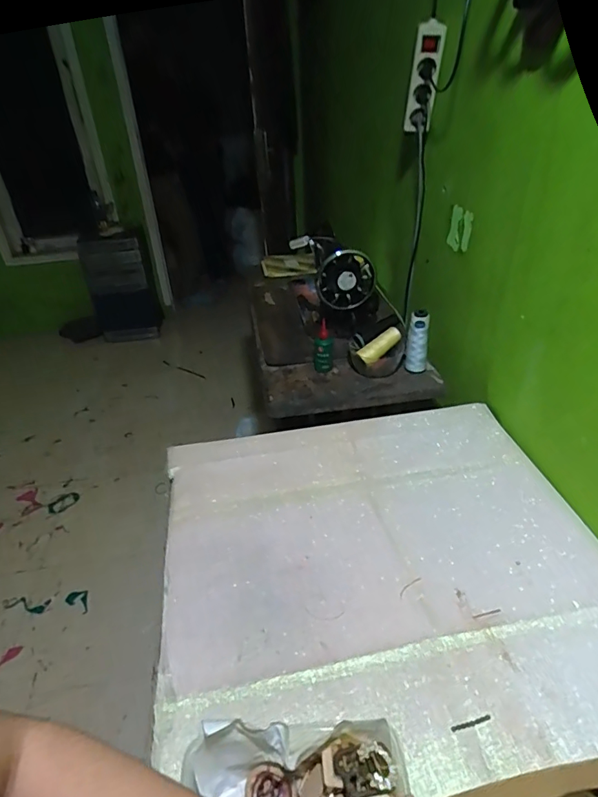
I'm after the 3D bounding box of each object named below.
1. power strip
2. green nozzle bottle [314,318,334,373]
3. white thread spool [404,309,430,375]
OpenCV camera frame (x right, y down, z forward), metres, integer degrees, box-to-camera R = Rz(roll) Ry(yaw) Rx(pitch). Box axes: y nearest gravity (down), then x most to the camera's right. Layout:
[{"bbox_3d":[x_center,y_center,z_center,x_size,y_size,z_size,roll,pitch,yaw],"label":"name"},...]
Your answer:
[{"bbox_3d":[0.235,-0.602,0.885,0.050,0.185,0.043,-6,55,-2],"label":"power strip"},{"bbox_3d":[0.054,-0.108,1.057,0.045,0.119,0.037,-1,35,6],"label":"green nozzle bottle"},{"bbox_3d":[0.260,-0.121,1.043,0.048,0.130,0.055,5,35,14],"label":"white thread spool"}]

